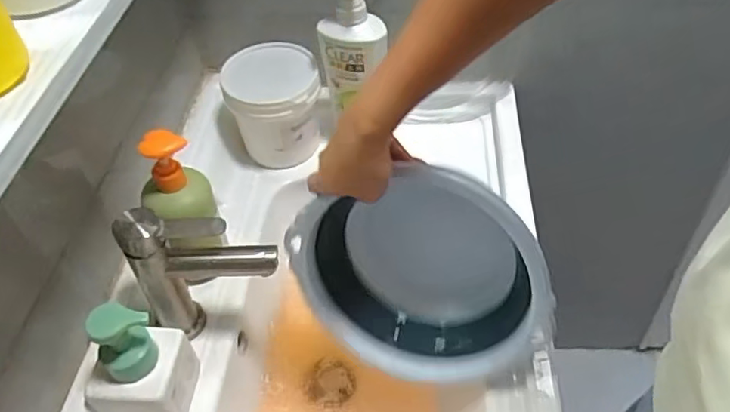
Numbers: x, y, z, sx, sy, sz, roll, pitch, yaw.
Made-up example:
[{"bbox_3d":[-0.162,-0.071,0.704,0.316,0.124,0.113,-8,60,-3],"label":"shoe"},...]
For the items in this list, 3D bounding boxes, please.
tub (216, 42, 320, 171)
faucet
[{"bbox_3d":[-0.118,-0.132,0.796,0.117,0.131,0.113,-3,48,4],"label":"tub"},{"bbox_3d":[-0.152,0.068,0.584,0.135,0.172,0.036,-6,47,1],"label":"faucet"}]

